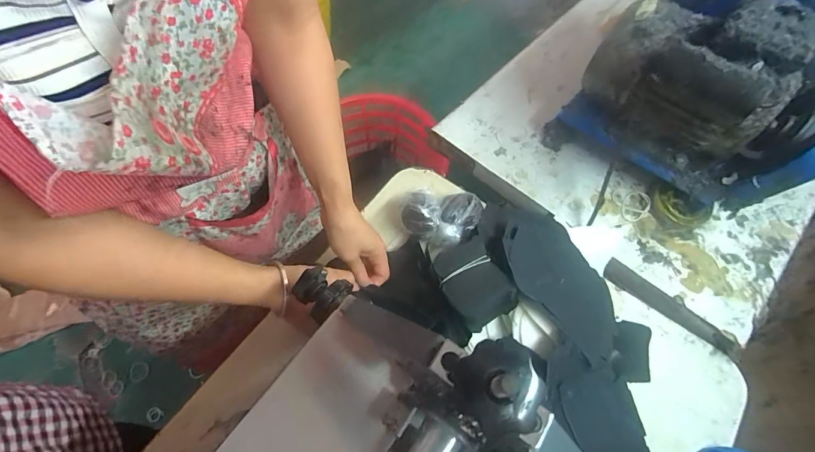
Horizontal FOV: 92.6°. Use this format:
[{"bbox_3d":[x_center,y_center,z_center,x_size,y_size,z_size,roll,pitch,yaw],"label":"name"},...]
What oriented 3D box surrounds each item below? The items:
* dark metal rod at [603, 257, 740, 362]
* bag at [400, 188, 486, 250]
[{"bbox_3d":[0.344,0.105,0.513,0.179,0.015,0.030,34,69,15],"label":"dark metal rod"},{"bbox_3d":[0.045,-0.009,0.543,0.107,0.052,0.080,15,66,7],"label":"bag"}]

